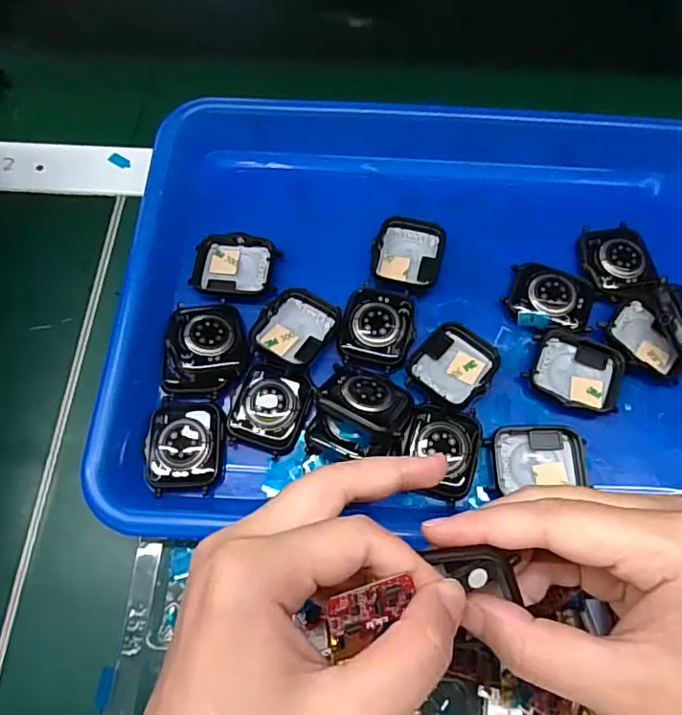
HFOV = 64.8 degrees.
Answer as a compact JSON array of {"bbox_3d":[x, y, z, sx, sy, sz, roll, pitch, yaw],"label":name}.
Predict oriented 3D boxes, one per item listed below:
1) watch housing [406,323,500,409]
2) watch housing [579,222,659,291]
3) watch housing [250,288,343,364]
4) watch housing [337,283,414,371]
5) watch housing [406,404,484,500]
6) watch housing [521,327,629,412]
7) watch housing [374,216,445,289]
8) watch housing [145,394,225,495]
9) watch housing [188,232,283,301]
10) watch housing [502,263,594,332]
[{"bbox_3d":[0.058,0.004,0.274,0.038,0.008,0.044,39,72,15],"label":"watch housing"},{"bbox_3d":[0.154,-0.056,0.302,0.039,0.015,0.041,-8,67,-3],"label":"watch housing"},{"bbox_3d":[-0.024,-0.016,0.282,0.036,0.008,0.043,29,70,12],"label":"watch housing"},{"bbox_3d":[0.020,-0.016,0.282,0.037,0.007,0.045,11,67,5],"label":"watch housing"},{"bbox_3d":[0.049,0.046,0.259,0.036,0.008,0.042,9,67,4],"label":"watch housing"},{"bbox_3d":[0.120,0.007,0.276,0.046,0.009,0.038,16,68,7],"label":"watch housing"},{"bbox_3d":[0.038,-0.058,0.301,0.038,0.009,0.040,0,67,0],"label":"watch housing"},{"bbox_3d":[-0.075,0.042,0.260,0.036,0.009,0.045,-1,67,0],"label":"watch housing"},{"bbox_3d":[-0.058,-0.049,0.297,0.044,0.008,0.039,7,67,3],"label":"watch housing"},{"bbox_3d":[0.112,-0.030,0.291,0.043,0.013,0.036,16,68,7],"label":"watch housing"}]

